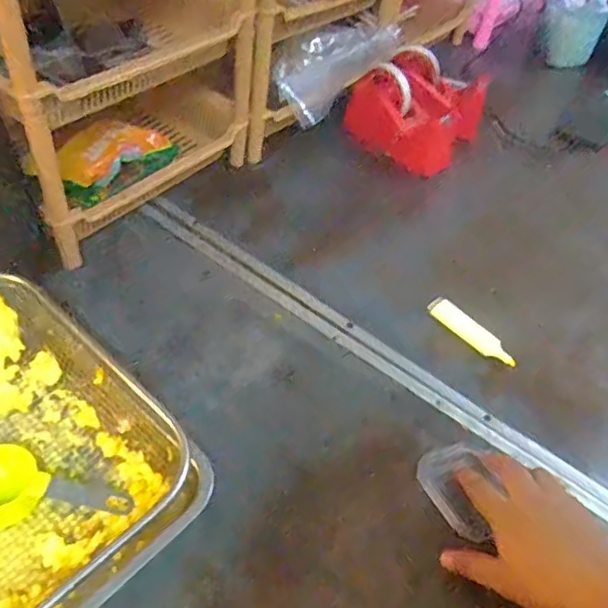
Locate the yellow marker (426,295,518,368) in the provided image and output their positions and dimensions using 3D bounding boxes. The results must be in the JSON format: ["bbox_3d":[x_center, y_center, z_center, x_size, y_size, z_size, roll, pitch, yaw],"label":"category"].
[{"bbox_3d":[0.176,0.030,0.637,0.022,0.022,0.105,-32,58,-29],"label":"yellow marker"}]

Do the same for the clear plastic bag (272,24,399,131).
[{"bbox_3d":[0.039,-0.331,0.836,0.081,0.079,0.217,36,53,23],"label":"clear plastic bag"}]

